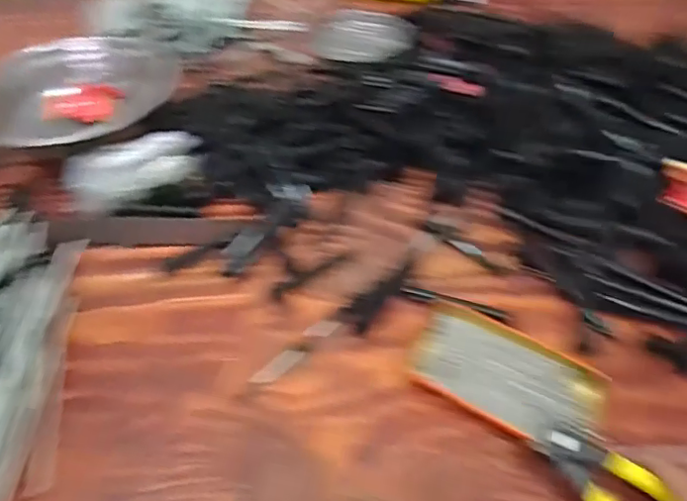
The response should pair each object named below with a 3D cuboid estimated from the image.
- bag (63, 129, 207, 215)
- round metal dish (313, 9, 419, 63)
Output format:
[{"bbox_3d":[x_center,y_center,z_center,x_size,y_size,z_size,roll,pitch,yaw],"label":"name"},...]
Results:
[{"bbox_3d":[-0.218,-0.088,0.582,0.136,0.028,0.060,-24,52,-16],"label":"bag"},{"bbox_3d":[0.028,-0.301,0.779,0.135,0.011,0.136,-2,49,2],"label":"round metal dish"}]

